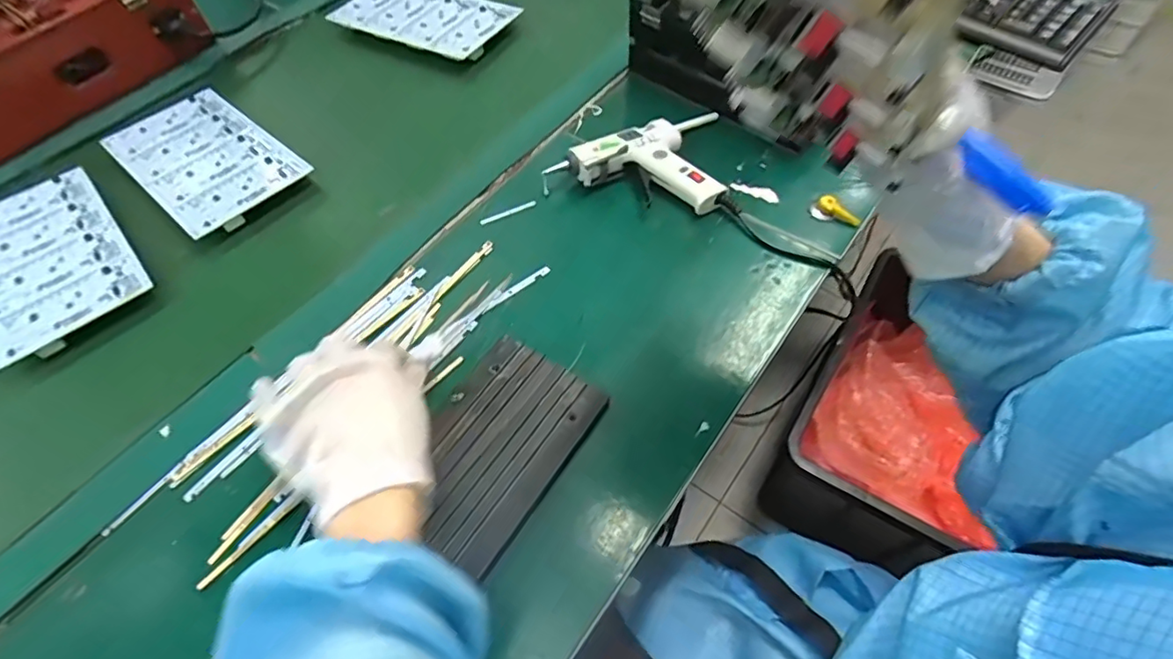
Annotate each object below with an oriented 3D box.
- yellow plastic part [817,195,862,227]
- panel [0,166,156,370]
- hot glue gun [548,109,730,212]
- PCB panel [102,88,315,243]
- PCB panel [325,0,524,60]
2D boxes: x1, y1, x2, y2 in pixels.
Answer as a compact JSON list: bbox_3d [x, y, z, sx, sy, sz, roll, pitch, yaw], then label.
[{"bbox_3d":[0.227,-0.106,0.502,0.041,0.017,0.004,33,37,3],"label":"yellow plastic part"},{"bbox_3d":[-0.488,-0.067,0.501,0.123,0.013,0.207,-39,66,-18],"label":"panel"},{"bbox_3d":[0.056,-0.171,0.535,0.156,0.032,0.116,11,62,9],"label":"hot glue gun"},{"bbox_3d":[-0.388,-0.176,0.566,0.210,0.006,0.122,36,67,21],"label":"PCB panel"},{"bbox_3d":[-0.198,-0.383,0.679,0.210,0.008,0.111,24,65,17],"label":"PCB panel"}]

